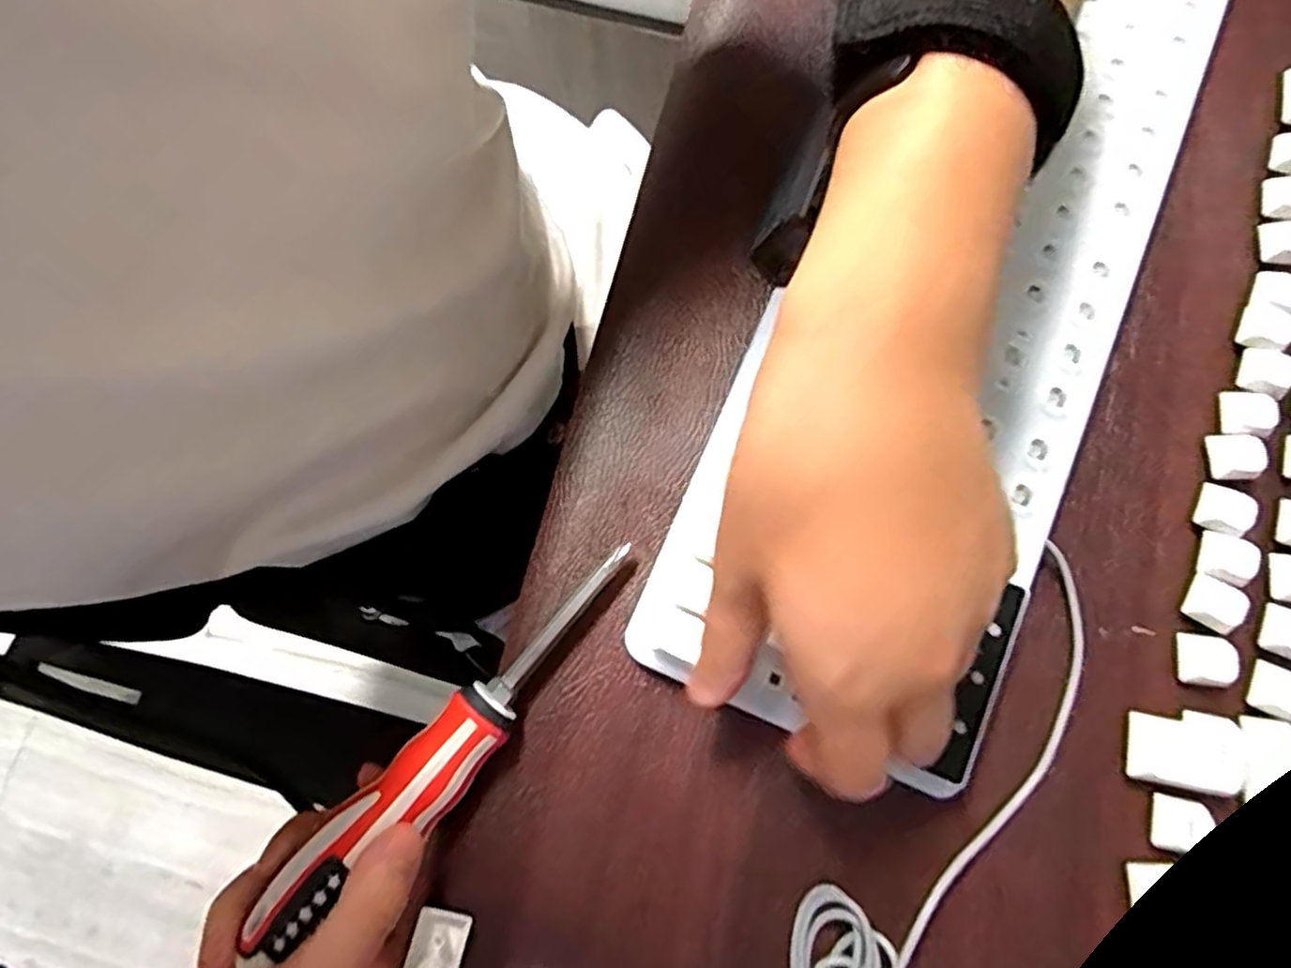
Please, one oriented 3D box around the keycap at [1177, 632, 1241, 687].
[{"bbox_3d":[0.209,0.066,0.266,0.017,0.012,0.019,10,78,2],"label":"keycap"}]

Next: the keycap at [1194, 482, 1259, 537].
[{"bbox_3d":[0.225,0.011,0.278,0.018,0.010,0.019,22,79,5],"label":"keycap"}]

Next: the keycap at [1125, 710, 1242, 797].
[{"bbox_3d":[0.196,0.097,0.261,0.037,0.009,0.027,10,78,2],"label":"keycap"}]

